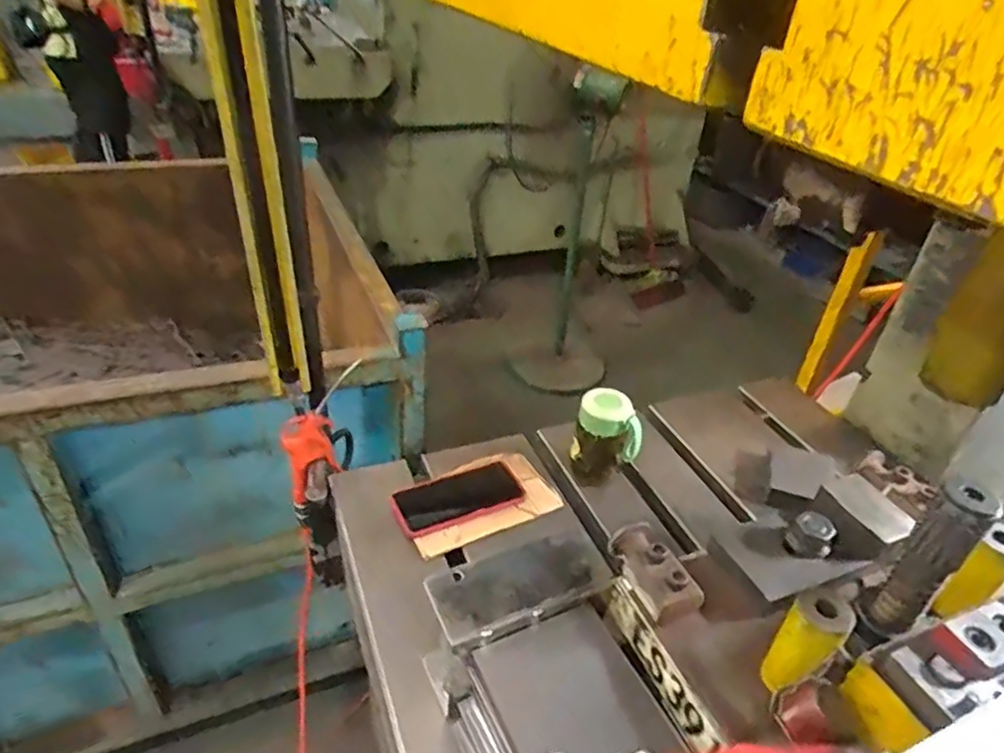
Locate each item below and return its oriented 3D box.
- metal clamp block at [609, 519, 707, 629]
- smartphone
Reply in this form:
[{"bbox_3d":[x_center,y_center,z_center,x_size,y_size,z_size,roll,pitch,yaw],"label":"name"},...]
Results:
[{"bbox_3d":[0.135,0.173,0.577,0.043,0.042,0.090,-10,38,-21],"label":"metal clamp block"},{"bbox_3d":[-0.058,0.152,0.823,0.166,0.018,0.085,-13,39,-25],"label":"smartphone"}]

